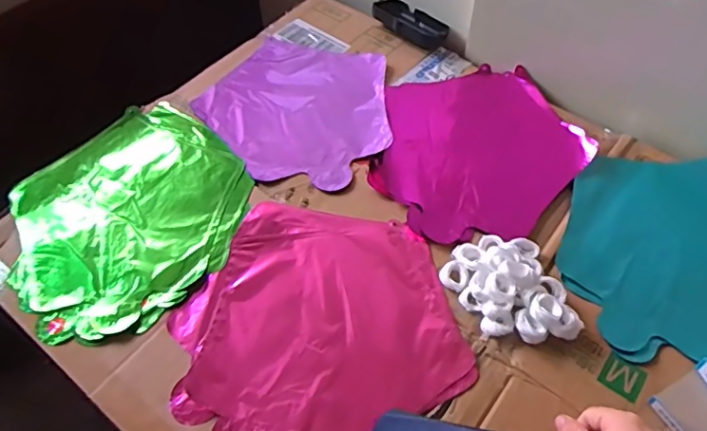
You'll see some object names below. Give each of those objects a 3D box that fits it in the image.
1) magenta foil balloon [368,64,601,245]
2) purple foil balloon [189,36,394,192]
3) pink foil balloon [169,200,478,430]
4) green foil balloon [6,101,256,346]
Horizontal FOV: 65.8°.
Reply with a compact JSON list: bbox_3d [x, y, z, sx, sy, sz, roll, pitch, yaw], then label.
[{"bbox_3d":[0.136,-0.081,0.616,0.238,0.014,0.235,0,55,1],"label":"magenta foil balloon"},{"bbox_3d":[-0.066,-0.128,0.660,0.226,0.017,0.223,0,55,1],"label":"purple foil balloon"},{"bbox_3d":[-0.036,0.097,0.494,0.241,0.005,0.253,-13,56,-8],"label":"pink foil balloon"},{"bbox_3d":[-0.231,-0.006,0.563,0.247,0.021,0.237,-37,62,-22],"label":"green foil balloon"}]

